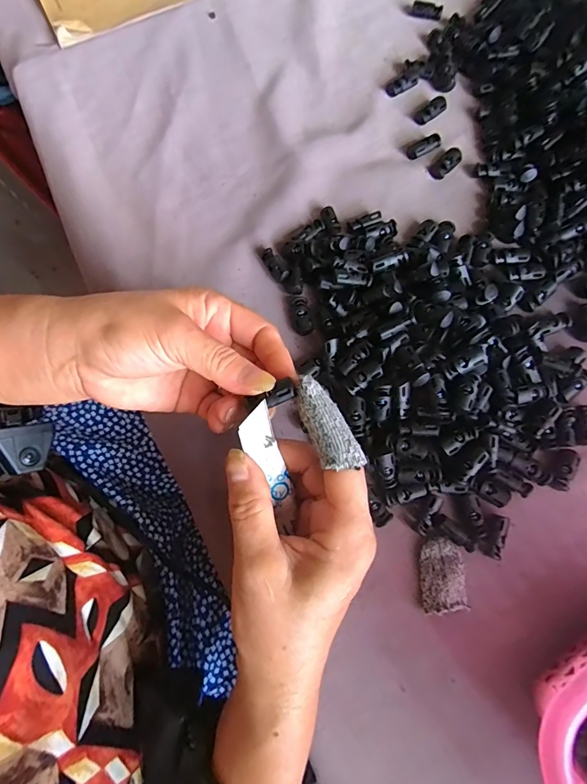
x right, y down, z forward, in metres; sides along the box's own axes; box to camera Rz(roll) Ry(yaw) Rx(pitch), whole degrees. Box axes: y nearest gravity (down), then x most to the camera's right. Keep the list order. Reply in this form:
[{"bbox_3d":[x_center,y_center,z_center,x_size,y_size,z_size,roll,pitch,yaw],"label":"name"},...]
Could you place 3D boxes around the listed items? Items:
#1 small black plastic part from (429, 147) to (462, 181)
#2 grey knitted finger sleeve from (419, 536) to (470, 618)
[{"bbox_3d":[0.125,-0.188,0.340,0.026,0.010,0.016,-41,78,-9],"label":"small black plastic part"},{"bbox_3d":[0.094,0.116,0.263,0.026,0.010,0.042,-3,76,1],"label":"grey knitted finger sleeve"}]

